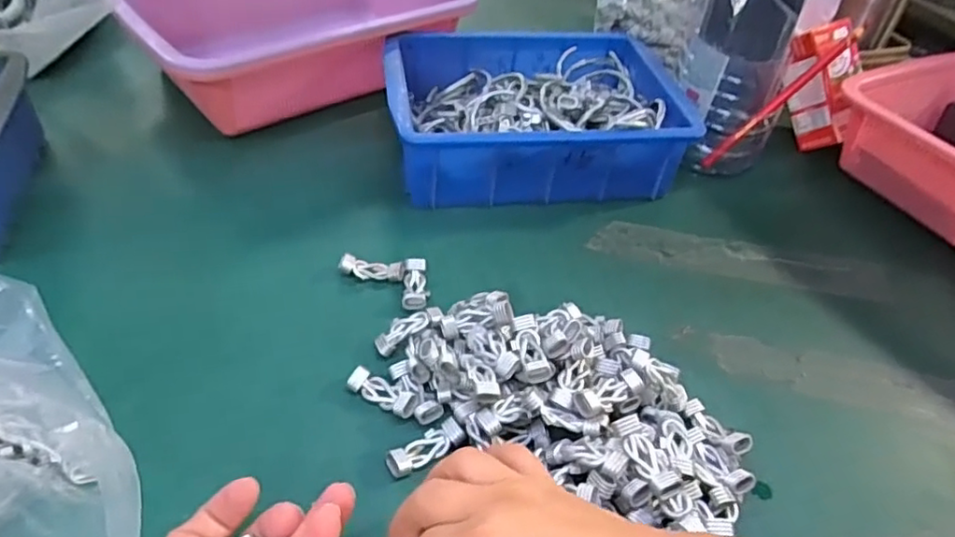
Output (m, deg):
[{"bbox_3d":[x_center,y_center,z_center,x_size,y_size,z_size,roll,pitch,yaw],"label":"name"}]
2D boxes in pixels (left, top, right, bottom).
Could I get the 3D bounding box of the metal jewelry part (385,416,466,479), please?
[{"bbox_3d":[-0.029,0.097,0.334,0.042,0.011,0.018,-18,50,-25],"label":"metal jewelry part"}]

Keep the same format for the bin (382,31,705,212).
[{"bbox_3d":[0.045,-0.132,0.539,0.242,0.082,0.171,-2,46,-10],"label":"bin"}]

